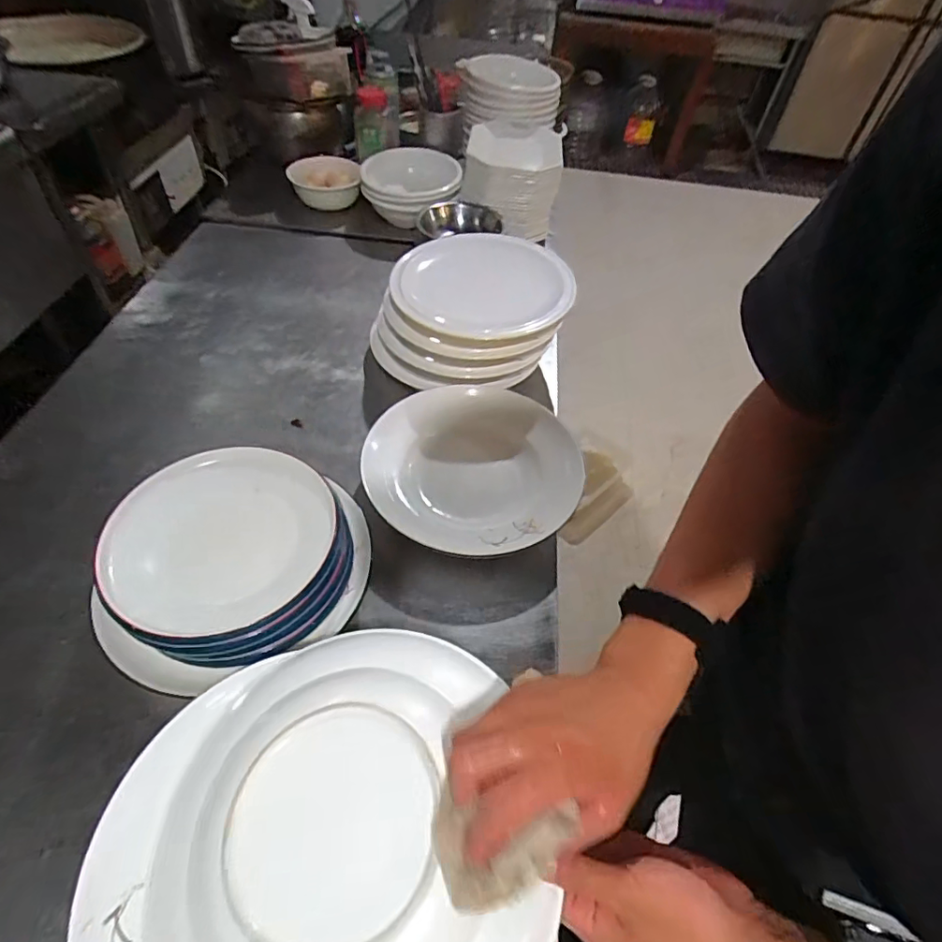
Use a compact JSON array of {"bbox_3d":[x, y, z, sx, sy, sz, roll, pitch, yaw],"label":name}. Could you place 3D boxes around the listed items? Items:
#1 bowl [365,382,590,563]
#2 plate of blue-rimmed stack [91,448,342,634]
[{"bbox_3d":[0.004,0.002,0.757,0.291,0.063,0.282,-8,51,-12],"label":"bowl"},{"bbox_3d":[-0.264,0.063,0.565,0.200,0.031,0.225,24,53,15],"label":"plate of blue-rimmed stack"}]

